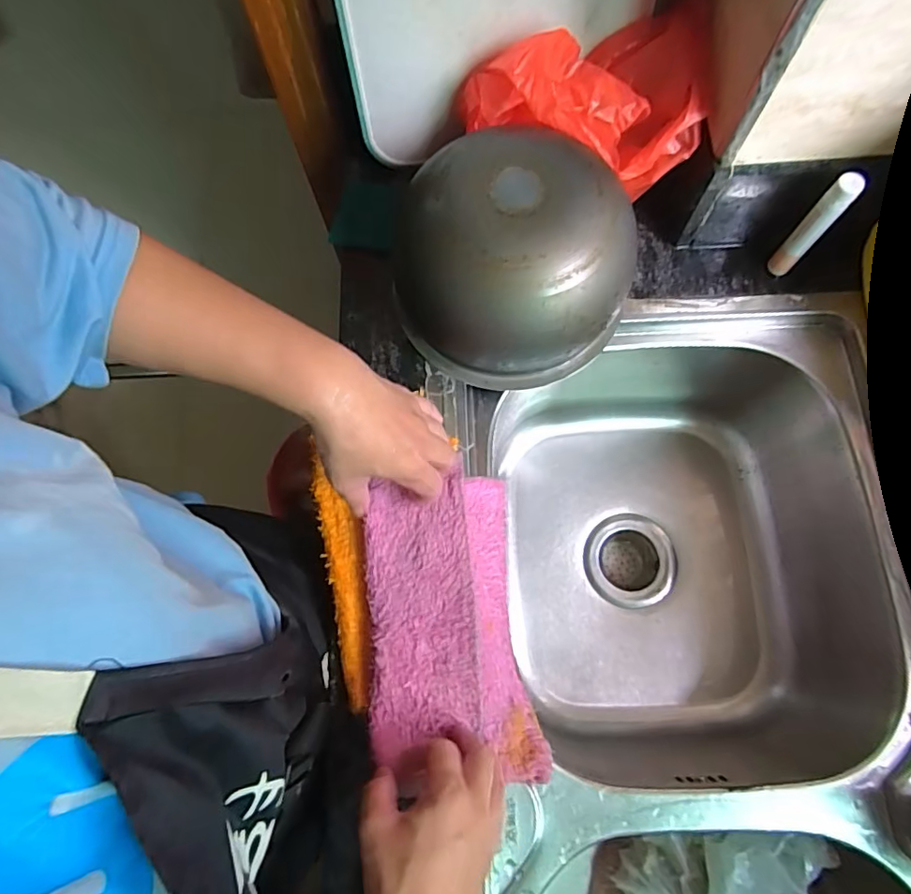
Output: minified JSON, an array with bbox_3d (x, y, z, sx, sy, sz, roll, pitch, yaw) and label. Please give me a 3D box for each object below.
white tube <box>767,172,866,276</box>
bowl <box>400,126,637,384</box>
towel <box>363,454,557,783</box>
[{"bbox_3d":[0.324,-0.198,0.507,0.022,0.120,0.015,37,78,12],"label":"white tube"},{"bbox_3d":[0.045,-0.162,0.489,0.197,0.132,0.176,-10,73,-1],"label":"bowl"},{"bbox_3d":[-0.006,0.149,0.463,0.125,0.050,0.240,-8,73,0],"label":"towel"}]

